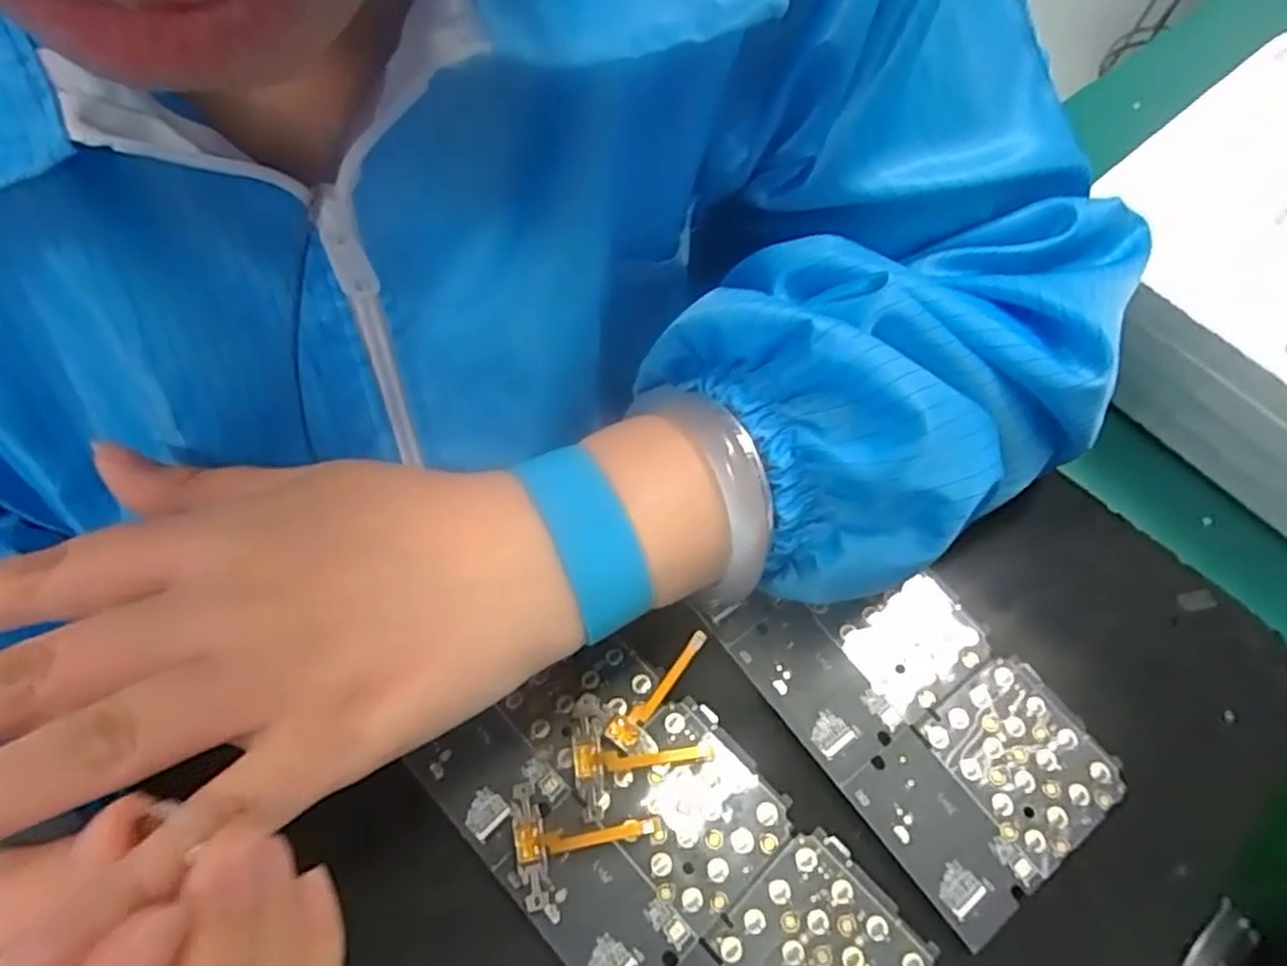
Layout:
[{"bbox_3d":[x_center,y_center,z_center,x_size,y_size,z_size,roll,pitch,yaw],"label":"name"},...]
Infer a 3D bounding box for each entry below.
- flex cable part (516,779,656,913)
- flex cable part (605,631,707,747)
[{"bbox_3d":[-0.018,0.108,0.234,0.043,0.004,0.034,-8,65,-6],"label":"flex cable part"},{"bbox_3d":[0.005,0.067,0.250,0.009,0.004,0.044,40,85,16],"label":"flex cable part"}]

